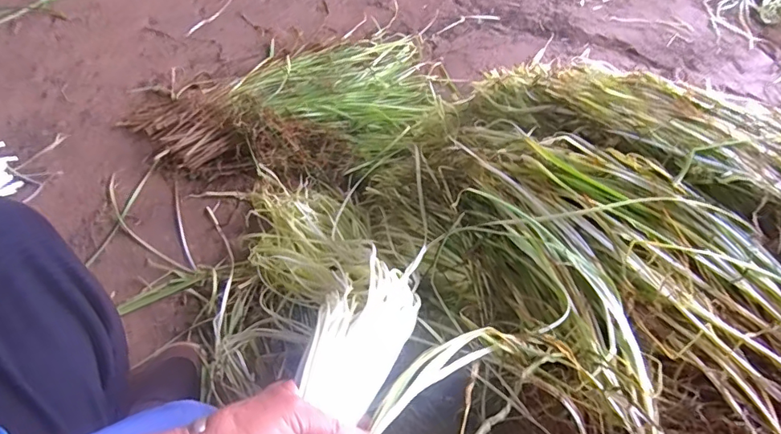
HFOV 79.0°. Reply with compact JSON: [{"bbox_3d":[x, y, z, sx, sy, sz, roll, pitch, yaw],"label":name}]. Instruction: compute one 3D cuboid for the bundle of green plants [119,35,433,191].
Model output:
[{"bbox_3d":[-0.147,-0.192,0.878,0.570,0.067,0.320,-25,66,-17],"label":"bundle of green plants"}]

